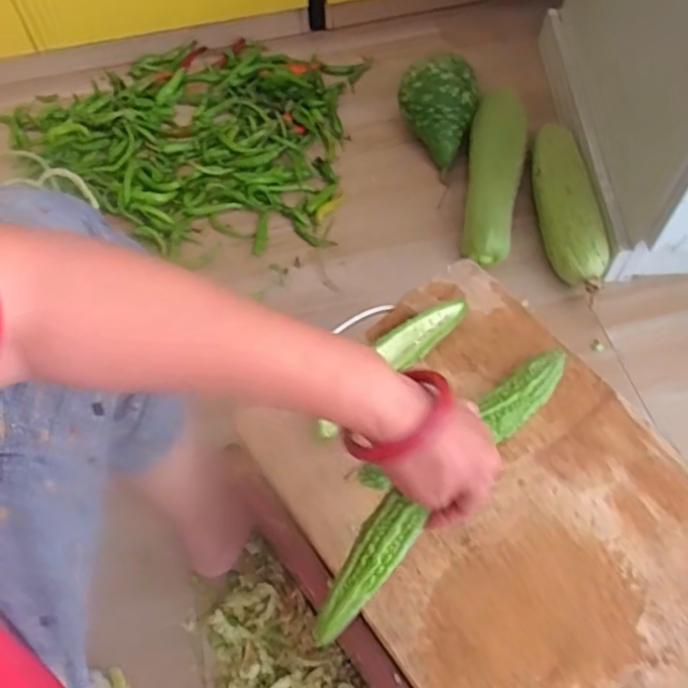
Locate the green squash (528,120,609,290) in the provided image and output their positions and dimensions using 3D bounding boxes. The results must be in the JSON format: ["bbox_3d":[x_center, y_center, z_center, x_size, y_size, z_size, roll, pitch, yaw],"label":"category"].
[{"bbox_3d":[0.334,-0.209,0.962,0.083,0.083,0.302,0,60,2],"label":"green squash"}]

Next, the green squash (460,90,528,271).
[{"bbox_3d":[0.231,-0.264,0.988,0.082,0.094,0.320,9,61,7],"label":"green squash"}]

